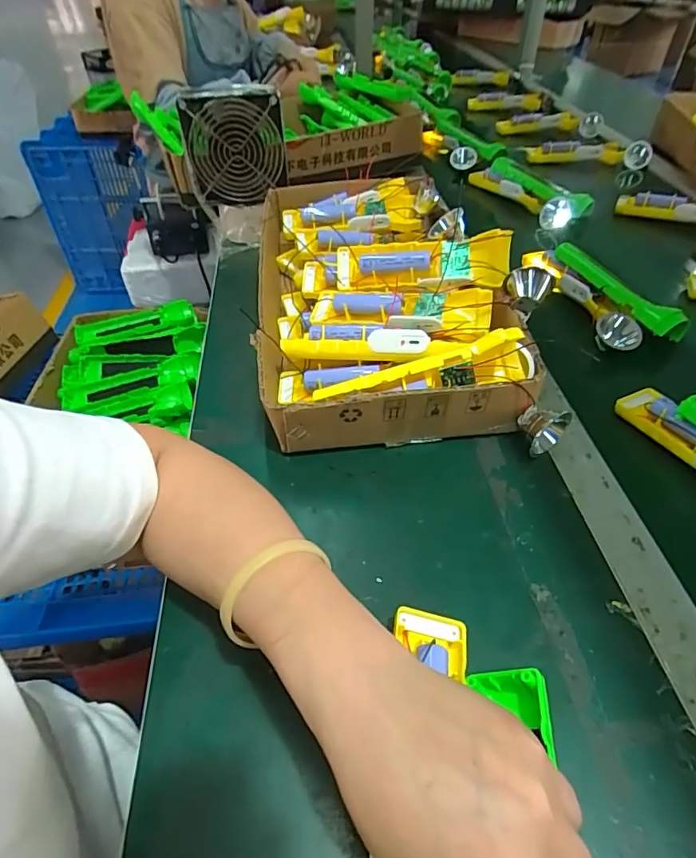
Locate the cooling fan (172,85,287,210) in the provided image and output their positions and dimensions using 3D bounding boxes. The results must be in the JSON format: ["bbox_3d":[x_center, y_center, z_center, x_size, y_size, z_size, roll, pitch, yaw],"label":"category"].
[{"bbox_3d":[-0.148,-0.347,0.615,0.136,0.122,0.035,-12,47,-10],"label":"cooling fan"}]

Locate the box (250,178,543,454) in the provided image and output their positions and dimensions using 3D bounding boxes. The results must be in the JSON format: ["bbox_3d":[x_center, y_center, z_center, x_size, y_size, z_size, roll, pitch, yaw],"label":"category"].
[{"bbox_3d":[0.026,-0.160,0.519,0.232,0.088,0.417,-3,45,-2],"label":"box"}]

